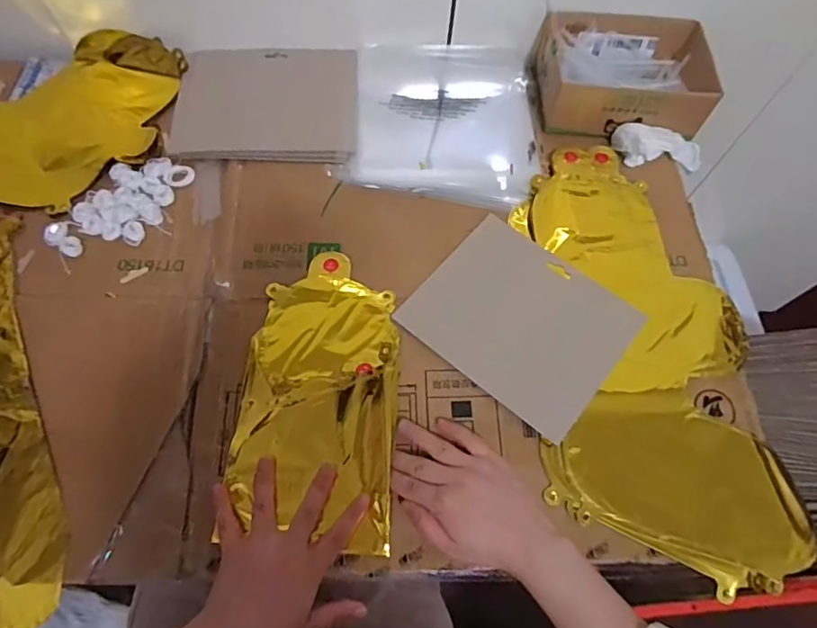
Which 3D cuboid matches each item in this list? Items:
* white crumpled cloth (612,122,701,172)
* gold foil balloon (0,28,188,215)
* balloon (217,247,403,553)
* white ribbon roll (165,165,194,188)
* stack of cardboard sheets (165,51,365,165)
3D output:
[{"bbox_3d":[0.290,-0.192,0.608,0.110,0.031,0.043,6,66,-17],"label":"white crumpled cloth"},{"bbox_3d":[-0.479,-0.236,0.590,0.420,0.037,0.254,8,67,0],"label":"gold foil balloon"},{"bbox_3d":[-0.078,0.065,0.477,0.136,0.019,0.263,3,67,-2],"label":"balloon"},{"bbox_3d":[-0.245,-0.148,0.565,0.030,0.005,0.025,-12,68,-8],"label":"white ribbon roll"},{"bbox_3d":[-0.163,-0.244,0.617,0.205,0.013,0.173,-1,67,-3],"label":"stack of cardboard sheets"}]

